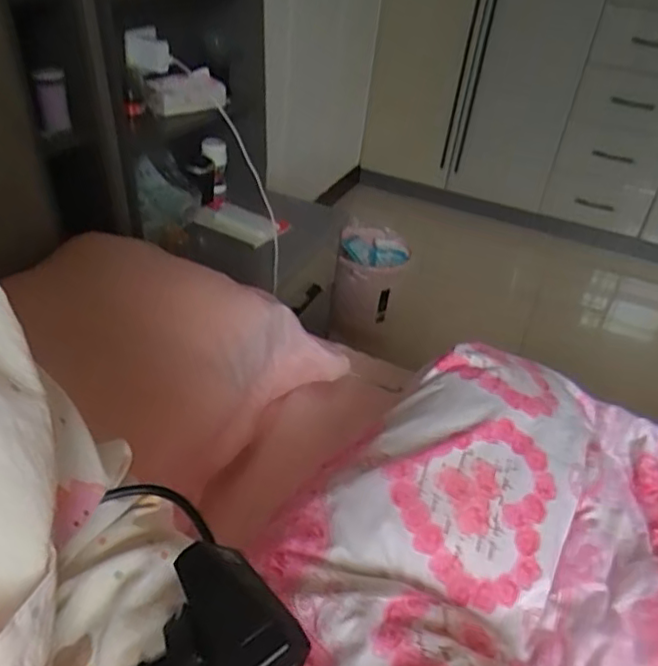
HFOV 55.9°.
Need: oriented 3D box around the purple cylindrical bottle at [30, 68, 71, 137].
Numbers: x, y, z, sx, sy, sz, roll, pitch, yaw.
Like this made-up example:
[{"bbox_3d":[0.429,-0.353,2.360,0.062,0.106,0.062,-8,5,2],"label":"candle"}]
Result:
[{"bbox_3d":[-0.408,-0.337,0.917,0.045,0.085,0.053,-9,39,-21],"label":"purple cylindrical bottle"}]

